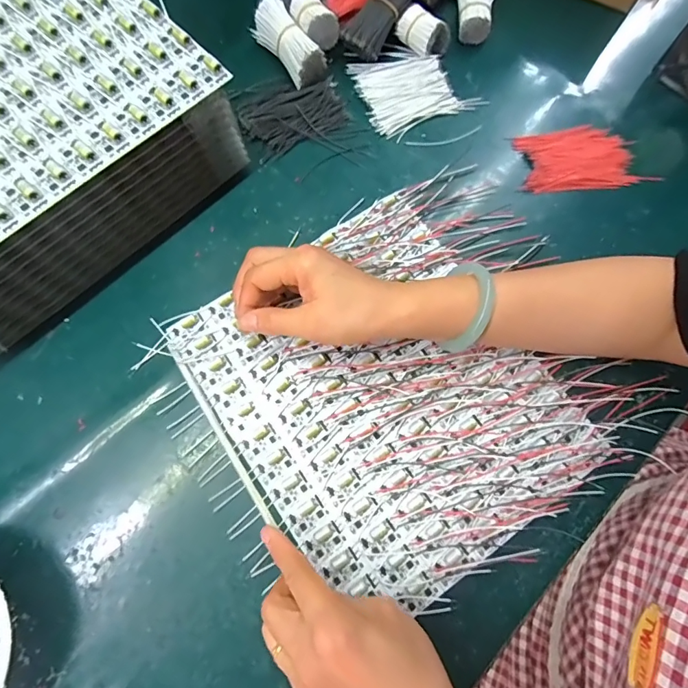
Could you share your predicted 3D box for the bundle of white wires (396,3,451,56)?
[{"bbox_3d":[0.080,-0.314,0.433,0.050,0.028,0.029,43,77,9],"label":"bundle of white wires"}]

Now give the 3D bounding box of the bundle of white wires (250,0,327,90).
[{"bbox_3d":[-0.054,-0.294,0.423,0.035,0.035,0.091,-36,79,-11],"label":"bundle of white wires"}]

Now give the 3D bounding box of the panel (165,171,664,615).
[{"bbox_3d":[0.057,0.022,0.356,0.306,0.012,0.282,-33,78,-10],"label":"panel"}]

